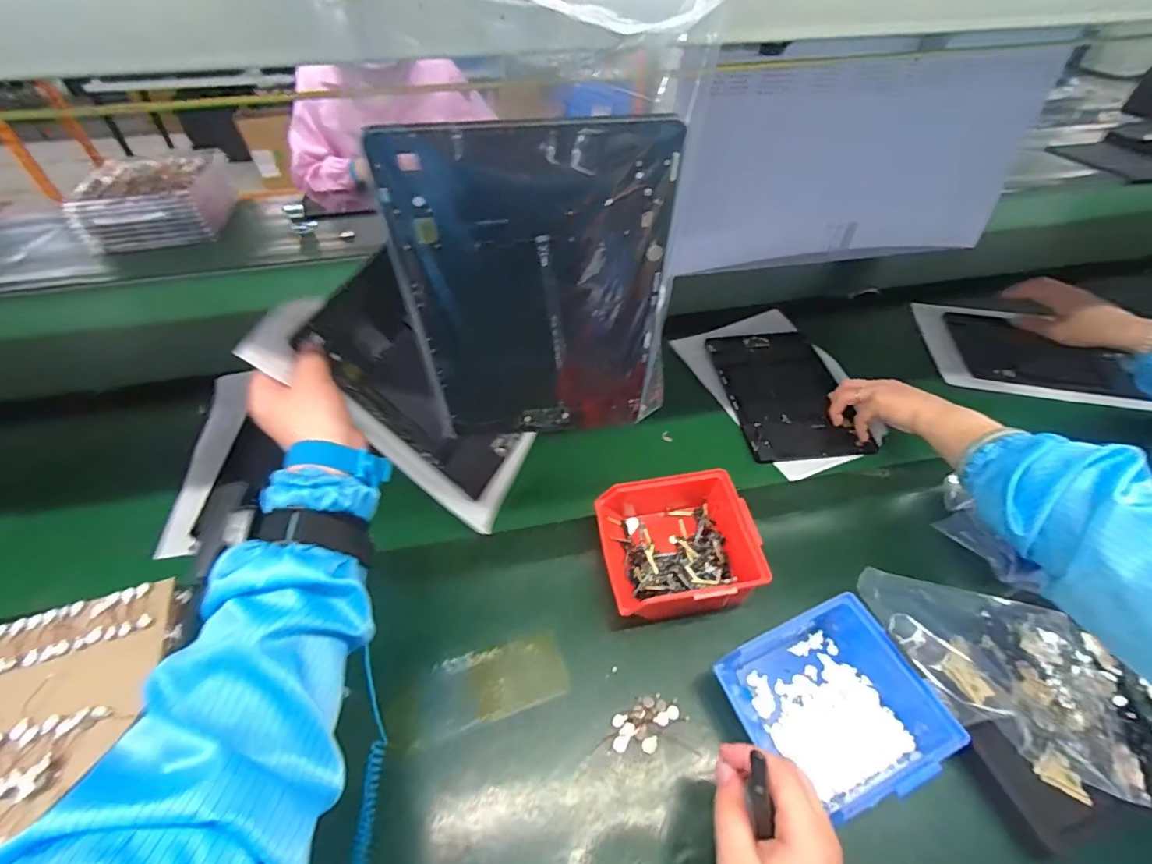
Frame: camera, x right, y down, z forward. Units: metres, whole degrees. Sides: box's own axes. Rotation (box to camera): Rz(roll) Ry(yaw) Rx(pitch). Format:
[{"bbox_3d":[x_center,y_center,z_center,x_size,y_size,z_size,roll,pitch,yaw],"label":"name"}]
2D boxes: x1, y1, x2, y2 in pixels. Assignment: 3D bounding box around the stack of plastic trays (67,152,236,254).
[{"bbox_3d":[-0.853,-0.494,1.023,0.276,0.116,0.264,-14,48,-14],"label":"stack of plastic trays"}]

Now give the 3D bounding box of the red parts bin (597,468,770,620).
[{"bbox_3d":[0.096,0.108,0.488,0.139,0.072,0.144,-7,47,-8],"label":"red parts bin"}]

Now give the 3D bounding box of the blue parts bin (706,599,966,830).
[{"bbox_3d":[0.203,0.216,0.397,0.130,0.062,0.131,-18,49,-17],"label":"blue parts bin"}]

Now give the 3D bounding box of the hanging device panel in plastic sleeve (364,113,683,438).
[{"bbox_3d":[-0.019,-0.074,0.329,0.167,0.237,0.012,-4,53,-4],"label":"hanging device panel in plastic sleeve"}]

